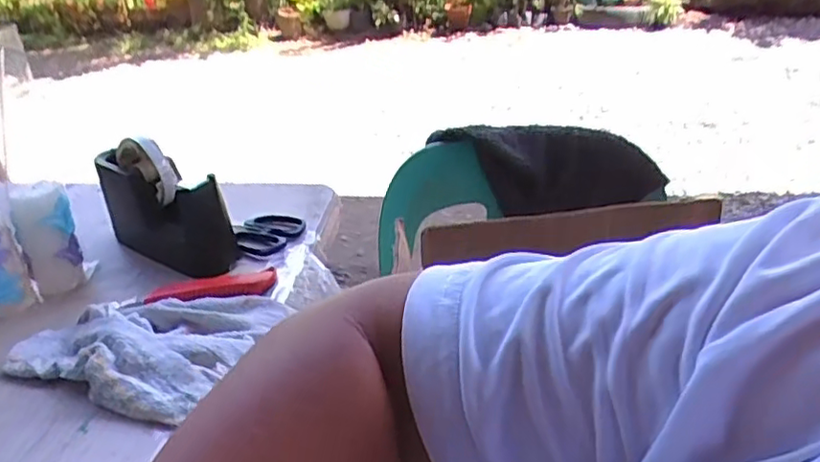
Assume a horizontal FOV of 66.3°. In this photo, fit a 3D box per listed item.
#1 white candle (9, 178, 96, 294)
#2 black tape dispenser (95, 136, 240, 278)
[{"bbox_3d":[-0.365,0.009,0.642,0.045,0.112,0.045,-11,31,-13],"label":"white candle"},{"bbox_3d":[-0.266,-0.032,0.675,0.162,0.115,0.065,22,39,37],"label":"black tape dispenser"}]

